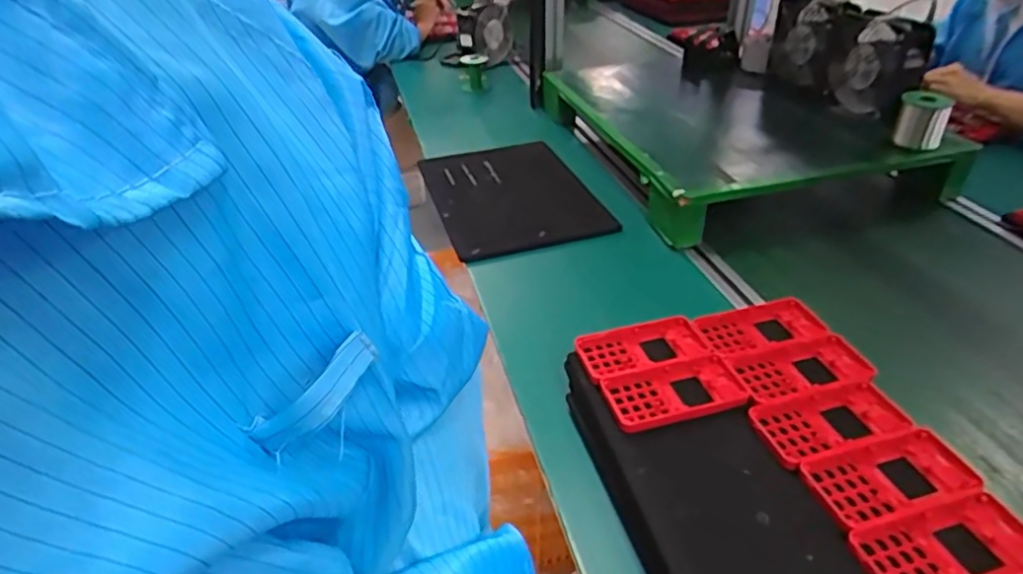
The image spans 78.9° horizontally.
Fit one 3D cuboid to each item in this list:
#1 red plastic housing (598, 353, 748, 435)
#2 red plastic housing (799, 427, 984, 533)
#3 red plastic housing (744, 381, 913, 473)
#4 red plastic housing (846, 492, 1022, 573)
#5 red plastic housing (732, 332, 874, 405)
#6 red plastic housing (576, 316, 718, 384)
[{"bbox_3d":[0.149,0.096,0.575,0.124,0.010,0.071,-10,37,-11],"label":"red plastic housing"},{"bbox_3d":[0.297,0.148,0.486,0.128,0.008,0.064,-11,37,-12],"label":"red plastic housing"},{"bbox_3d":[0.272,0.112,0.536,0.125,0.009,0.064,-12,37,-14],"label":"red plastic housing"},{"bbox_3d":[0.306,0.185,0.435,0.122,0.009,0.064,-12,37,-13],"label":"red plastic housing"},{"bbox_3d":[0.273,0.077,0.585,0.121,0.007,0.064,-8,36,-8],"label":"red plastic housing"},{"bbox_3d":[0.133,0.062,0.624,0.130,0.020,0.066,-9,37,-9],"label":"red plastic housing"}]

